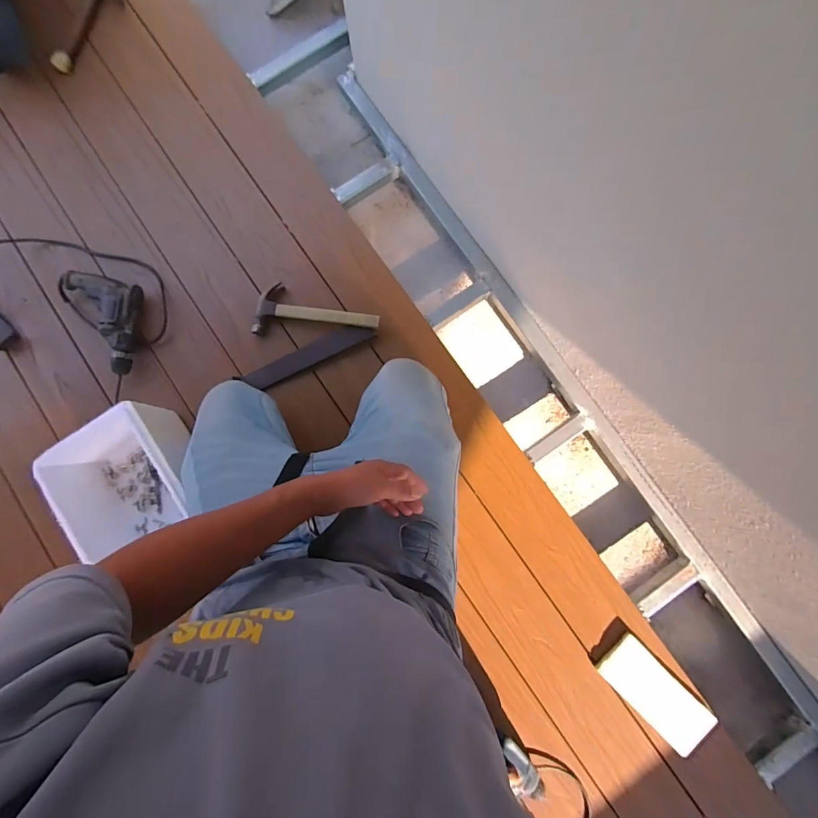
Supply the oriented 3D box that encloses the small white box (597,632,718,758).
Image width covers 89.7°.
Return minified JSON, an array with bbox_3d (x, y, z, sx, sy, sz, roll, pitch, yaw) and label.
[{"bbox_3d":[0.501,0.579,0.834,0.218,0.020,0.105,45,86,5],"label":"small white box"}]

